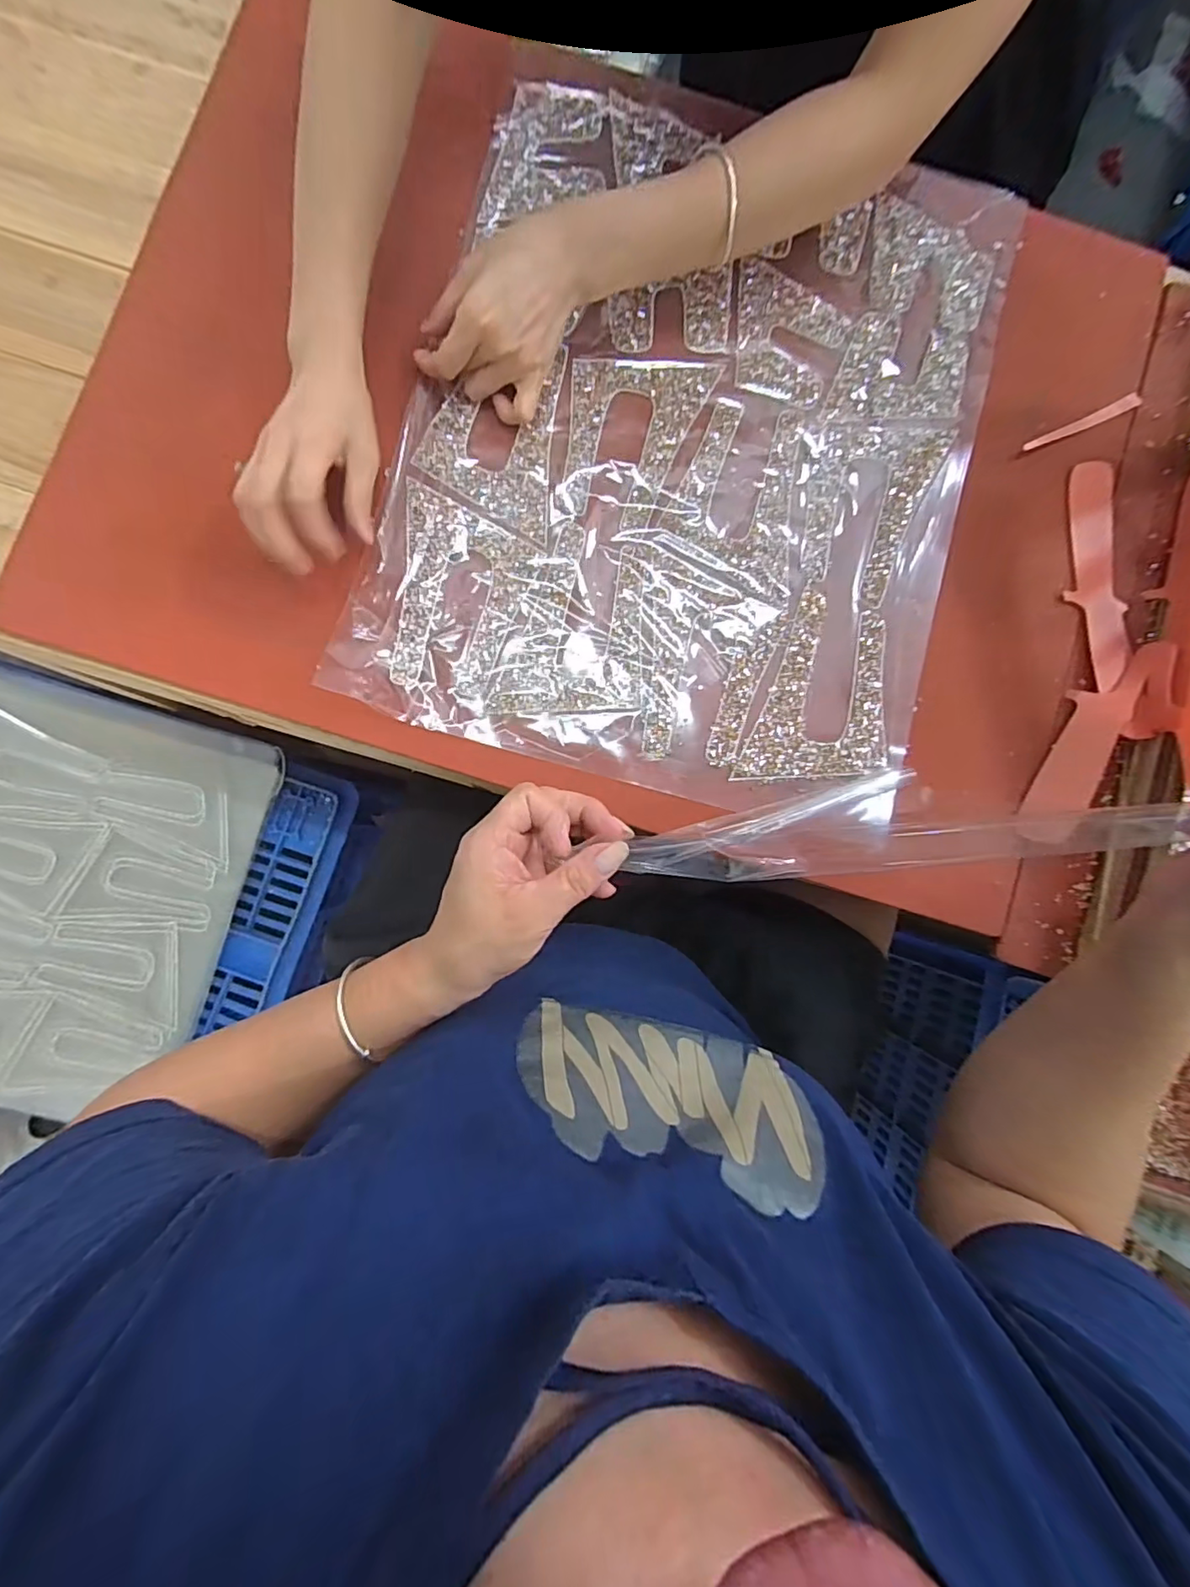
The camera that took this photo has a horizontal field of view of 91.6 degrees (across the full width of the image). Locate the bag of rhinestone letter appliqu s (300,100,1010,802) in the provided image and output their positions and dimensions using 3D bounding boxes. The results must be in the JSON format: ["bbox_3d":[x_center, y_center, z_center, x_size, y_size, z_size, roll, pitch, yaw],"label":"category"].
[{"bbox_3d":[0.081,-0.277,0.455,0.424,0.014,0.523,13,85,-1],"label":"bag of rhinestone letter appliqu s"}]

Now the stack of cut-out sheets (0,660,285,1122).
[{"bbox_3d":[-0.710,0.100,0.655,0.569,0.042,0.489,17,85,-1],"label":"stack of cut-out sheets"}]

